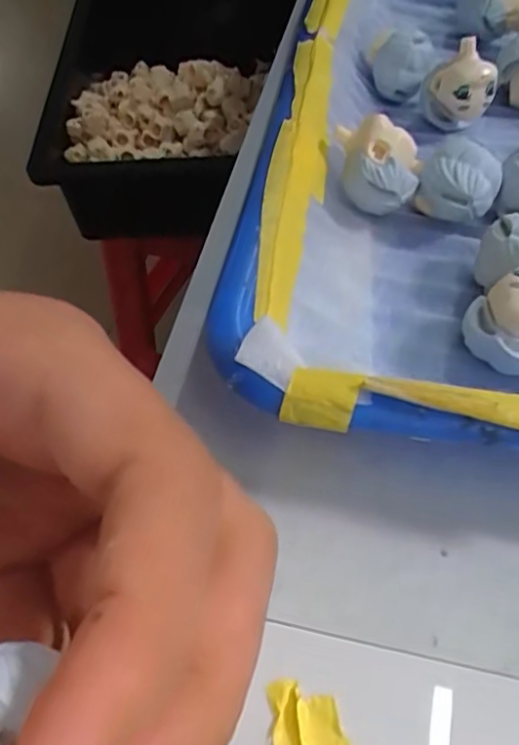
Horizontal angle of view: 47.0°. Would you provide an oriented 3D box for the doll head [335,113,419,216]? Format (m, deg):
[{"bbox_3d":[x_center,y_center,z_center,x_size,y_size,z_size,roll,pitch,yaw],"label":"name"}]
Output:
[{"bbox_3d":[0.035,-0.062,0.186,0.026,0.029,0.020,13,58,10],"label":"doll head"}]

